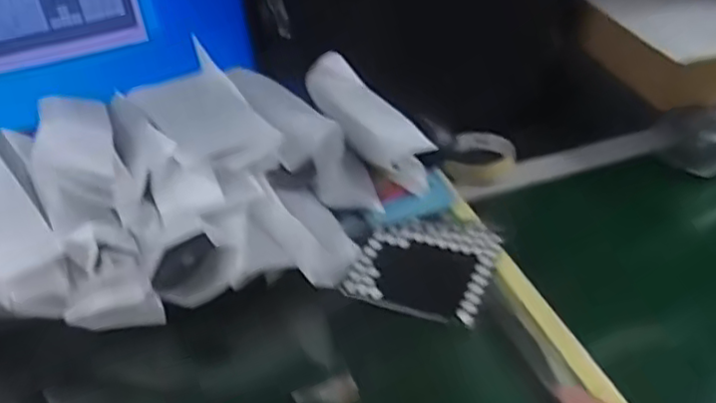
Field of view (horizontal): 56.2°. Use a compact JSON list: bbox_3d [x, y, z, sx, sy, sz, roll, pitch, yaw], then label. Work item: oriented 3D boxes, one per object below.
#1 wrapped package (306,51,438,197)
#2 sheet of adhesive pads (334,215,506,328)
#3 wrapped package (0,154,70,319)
[{"bbox_3d":[0.009,-0.068,0.570,0.051,0.050,0.147,-34,74,-31],"label":"wrapped package"},{"bbox_3d":[0.052,0.045,0.512,0.099,0.007,0.102,14,43,20],"label":"sheet of adhesive pads"},{"bbox_3d":[-0.248,0.006,0.454,0.049,0.034,0.163,-29,71,-27],"label":"wrapped package"}]

